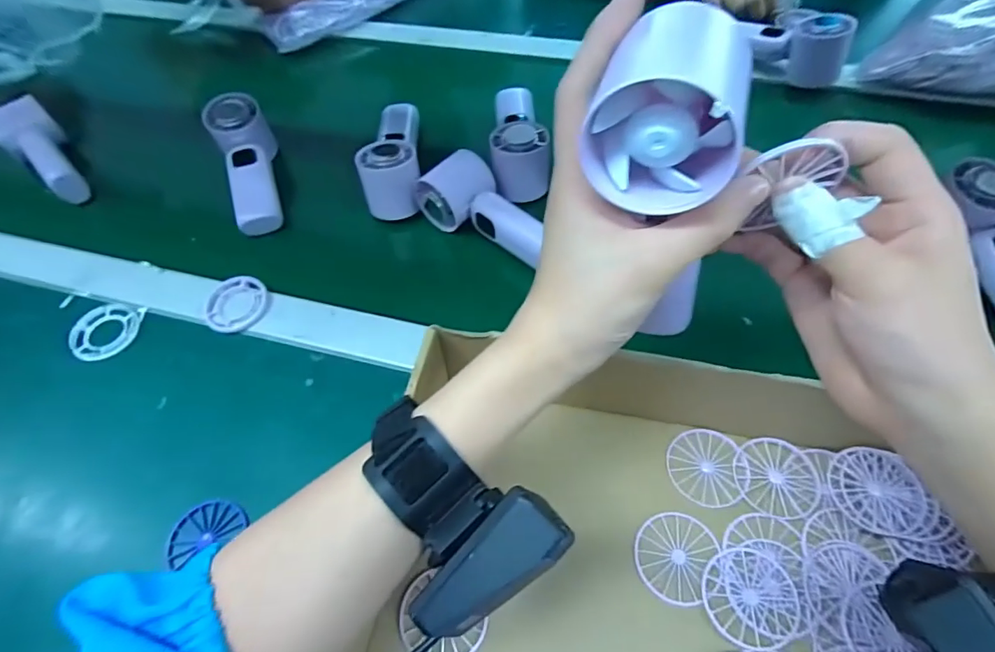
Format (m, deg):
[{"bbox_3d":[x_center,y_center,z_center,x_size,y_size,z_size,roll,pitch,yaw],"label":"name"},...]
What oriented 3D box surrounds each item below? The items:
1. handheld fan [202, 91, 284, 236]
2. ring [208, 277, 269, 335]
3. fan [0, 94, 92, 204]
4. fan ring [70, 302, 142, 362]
[{"bbox_3d":[-0.248,-0.157,0.506,0.052,0.038,0.154,-16,77,-7],"label":"handheld fan"},{"bbox_3d":[-0.221,-0.020,0.430,0.050,0.006,0.053,-1,58,2],"label":"ring"},{"bbox_3d":[-0.478,-0.178,0.538,0.056,0.047,0.134,-39,77,-20],"label":"fan"},{"bbox_3d":[-0.332,0.004,0.429,0.048,0.011,0.054,26,63,18],"label":"fan ring"}]

